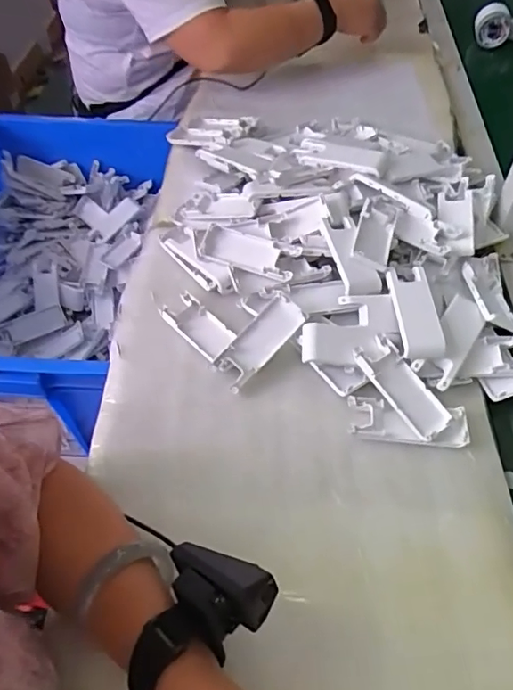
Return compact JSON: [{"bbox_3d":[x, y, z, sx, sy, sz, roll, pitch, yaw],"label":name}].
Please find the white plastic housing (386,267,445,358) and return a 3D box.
[{"bbox_3d":[0.154,-0.031,0.514,0.039,0.022,0.097,-4,54,-3],"label":"white plastic housing"}]

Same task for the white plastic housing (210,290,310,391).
[{"bbox_3d":[0.002,-0.004,0.511,0.101,0.013,0.038,-45,64,-8],"label":"white plastic housing"}]

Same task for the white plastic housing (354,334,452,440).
[{"bbox_3d":[0.134,0.037,0.483,0.039,0.010,0.097,-33,76,-22],"label":"white plastic housing"}]

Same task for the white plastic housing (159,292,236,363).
[{"bbox_3d":[-0.057,-0.019,0.539,0.040,0.012,0.089,-37,62,-24],"label":"white plastic housing"}]

